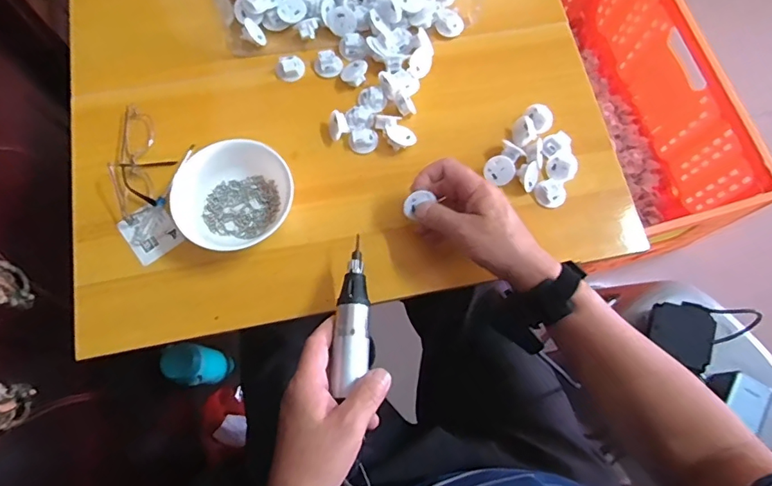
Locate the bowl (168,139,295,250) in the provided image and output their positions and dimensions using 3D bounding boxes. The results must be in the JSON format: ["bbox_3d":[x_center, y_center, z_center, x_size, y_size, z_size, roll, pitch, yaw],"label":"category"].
[{"bbox_3d":[-0.153,-0.048,0.506,0.118,0.043,0.113,-12,73,-6],"label":"bowl"}]

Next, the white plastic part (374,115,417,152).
[{"bbox_3d":[0.012,-0.123,0.549,0.030,0.015,0.049,-36,77,-12],"label":"white plastic part"}]

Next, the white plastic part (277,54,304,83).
[{"bbox_3d":[-0.110,-0.205,0.575,0.031,0.012,0.032,1,72,-2],"label":"white plastic part"}]

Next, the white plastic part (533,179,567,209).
[{"bbox_3d":[0.179,-0.054,0.536,0.029,0.012,0.030,-20,74,-8],"label":"white plastic part"}]

